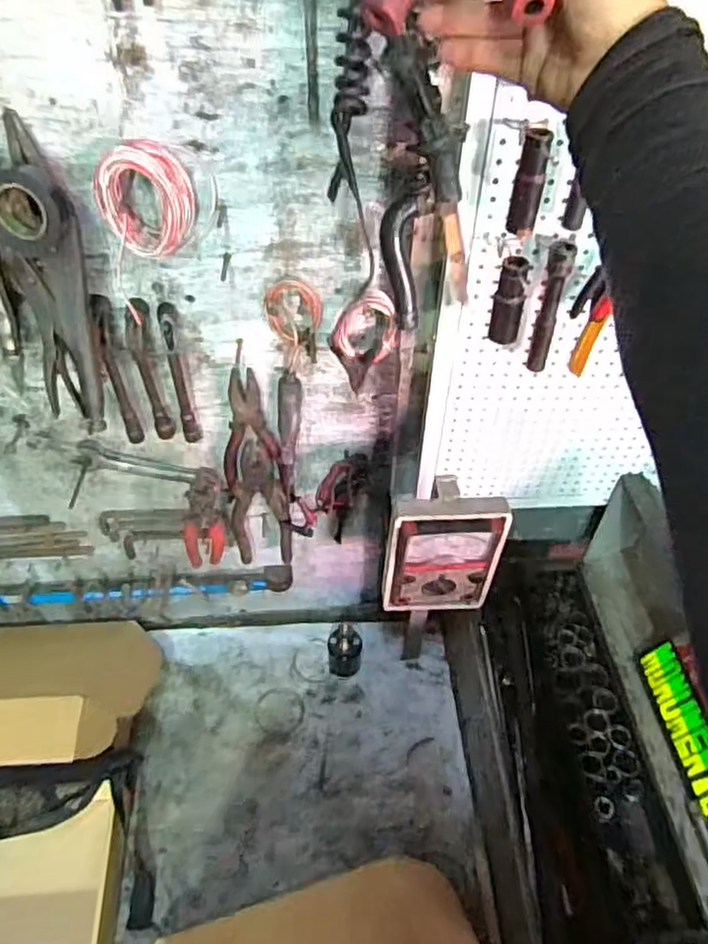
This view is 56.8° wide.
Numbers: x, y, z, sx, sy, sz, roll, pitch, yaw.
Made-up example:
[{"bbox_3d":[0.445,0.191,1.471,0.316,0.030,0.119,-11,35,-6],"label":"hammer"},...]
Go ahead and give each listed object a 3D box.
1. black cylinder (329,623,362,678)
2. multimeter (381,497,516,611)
[{"bbox_3d":[-0.013,0.263,0.962,0.047,0.081,0.043,1,46,-1],"label":"black cylinder"},{"bbox_3d":[0.098,0.100,0.727,0.123,0.196,0.031,-2,46,-4],"label":"multimeter"}]

